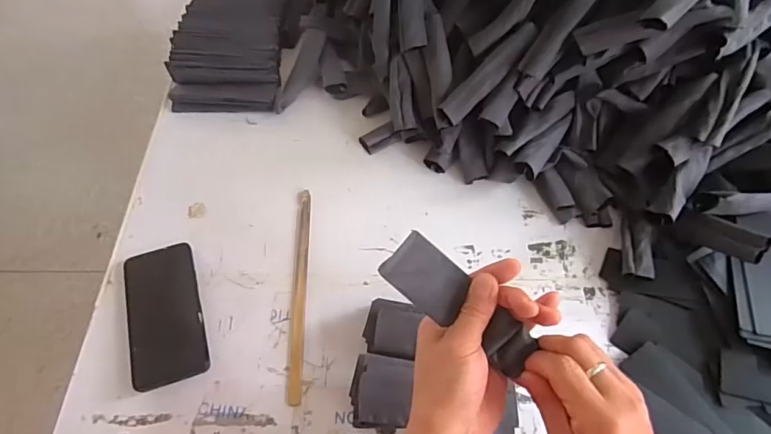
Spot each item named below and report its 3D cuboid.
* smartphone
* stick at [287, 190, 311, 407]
[{"bbox_3d":[-0.250,0.107,0.543,0.078,0.013,0.161,-17,61,-11],"label":"smartphone"},{"bbox_3d":[-0.102,0.081,0.570,0.017,0.004,0.265,-2,59,-2],"label":"stick"}]

